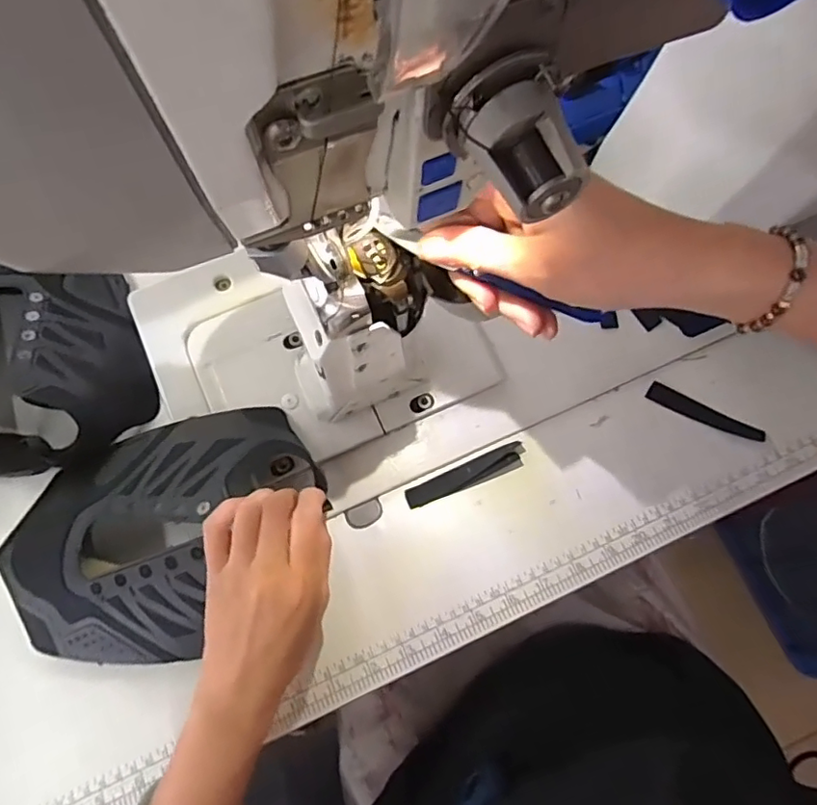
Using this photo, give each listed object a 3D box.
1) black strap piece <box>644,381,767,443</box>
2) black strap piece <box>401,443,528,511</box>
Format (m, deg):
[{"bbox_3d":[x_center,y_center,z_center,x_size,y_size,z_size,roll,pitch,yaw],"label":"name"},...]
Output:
[{"bbox_3d":[0.223,0.009,0.426,0.086,0.005,0.016,30,75,10],"label":"black strap piece"},{"bbox_3d":[0.043,0.054,0.419,0.093,0.007,0.018,-22,82,-5],"label":"black strap piece"}]

